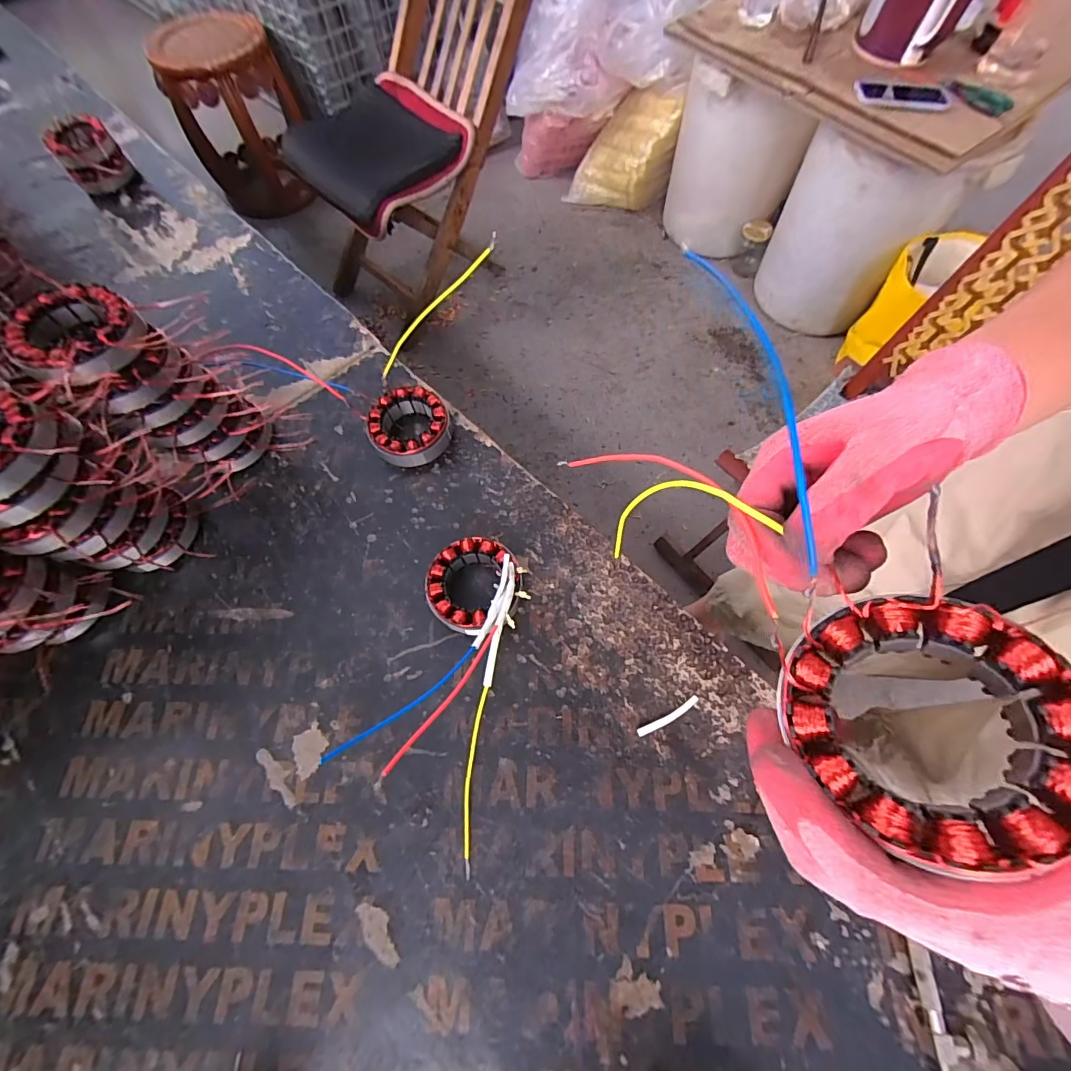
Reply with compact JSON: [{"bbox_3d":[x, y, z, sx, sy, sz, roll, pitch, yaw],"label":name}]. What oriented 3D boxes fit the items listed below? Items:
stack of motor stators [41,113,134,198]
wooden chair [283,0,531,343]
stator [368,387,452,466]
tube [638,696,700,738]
[{"bbox_3d":[-0.680,-0.581,0.714,0.086,0.066,0.084,-35,71,-13],"label":"stack of motor stators"},{"bbox_3d":[-0.320,-0.974,1.169,0.598,0.577,0.435,-43,73,-15],"label":"wooden chair"},{"bbox_3d":[-0.138,-0.117,0.513,0.087,0.042,0.080,0,67,1],"label":"stator"},{"bbox_3d":[0.117,0.159,0.406,0.061,0.004,0.009,-27,69,-10],"label":"tube"}]

